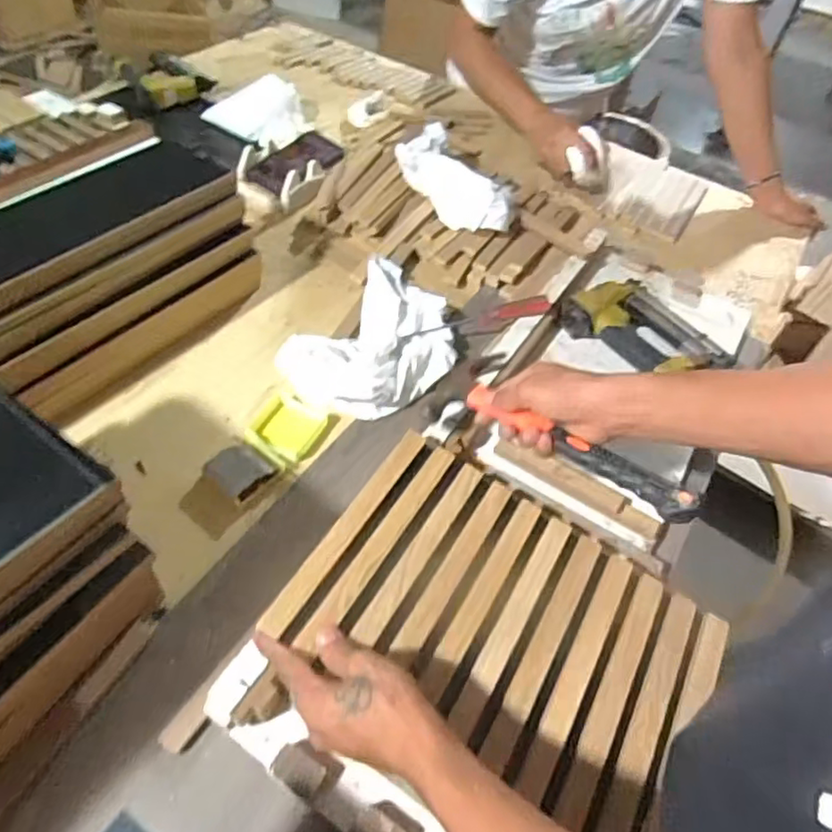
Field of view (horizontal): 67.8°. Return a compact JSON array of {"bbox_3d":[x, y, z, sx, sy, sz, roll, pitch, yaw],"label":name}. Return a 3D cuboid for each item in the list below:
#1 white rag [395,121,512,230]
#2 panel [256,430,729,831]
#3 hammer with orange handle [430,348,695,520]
[{"bbox_3d":[0.043,-0.348,0.928,0.098,0.087,0.235,-19,55,-21],"label":"white rag"},{"bbox_3d":[0.081,0.163,0.522,0.319,0.037,0.241,27,53,15],"label":"panel"},{"bbox_3d":[0.128,0.023,0.560,0.263,0.062,0.091,26,50,37],"label":"hammer with orange handle"}]

